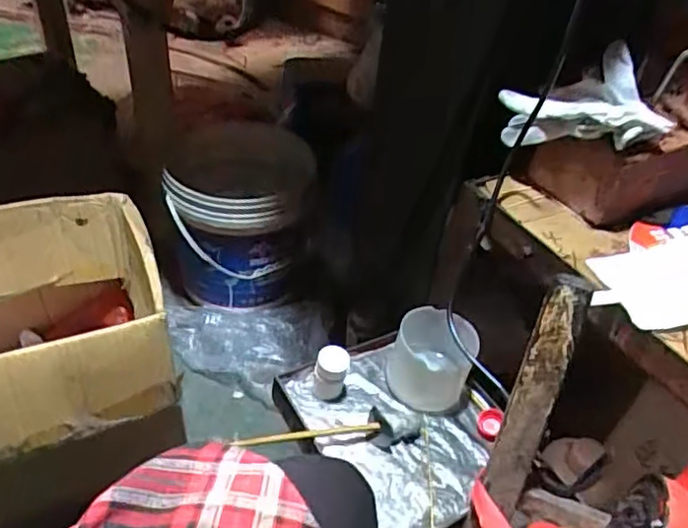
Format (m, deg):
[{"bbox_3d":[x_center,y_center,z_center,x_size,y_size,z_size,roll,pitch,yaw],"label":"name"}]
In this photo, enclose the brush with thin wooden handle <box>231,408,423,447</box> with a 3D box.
[{"bbox_3d":[-0.010,0.170,0.615,0.195,0.034,0.033,-2,43,-10],"label":"brush with thin wooden handle"}]

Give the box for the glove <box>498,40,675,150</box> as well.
[{"bbox_3d":[0.231,-0.153,0.604,0.111,0.090,0.137,-6,44,-14],"label":"glove"}]

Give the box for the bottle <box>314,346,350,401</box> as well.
[{"bbox_3d":[-0.013,0.118,0.662,0.031,0.054,0.037,16,43,9],"label":"bottle"}]

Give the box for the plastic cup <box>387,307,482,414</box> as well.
[{"bbox_3d":[0.097,0.105,0.670,0.090,0.071,0.091,18,43,11],"label":"plastic cup"}]

